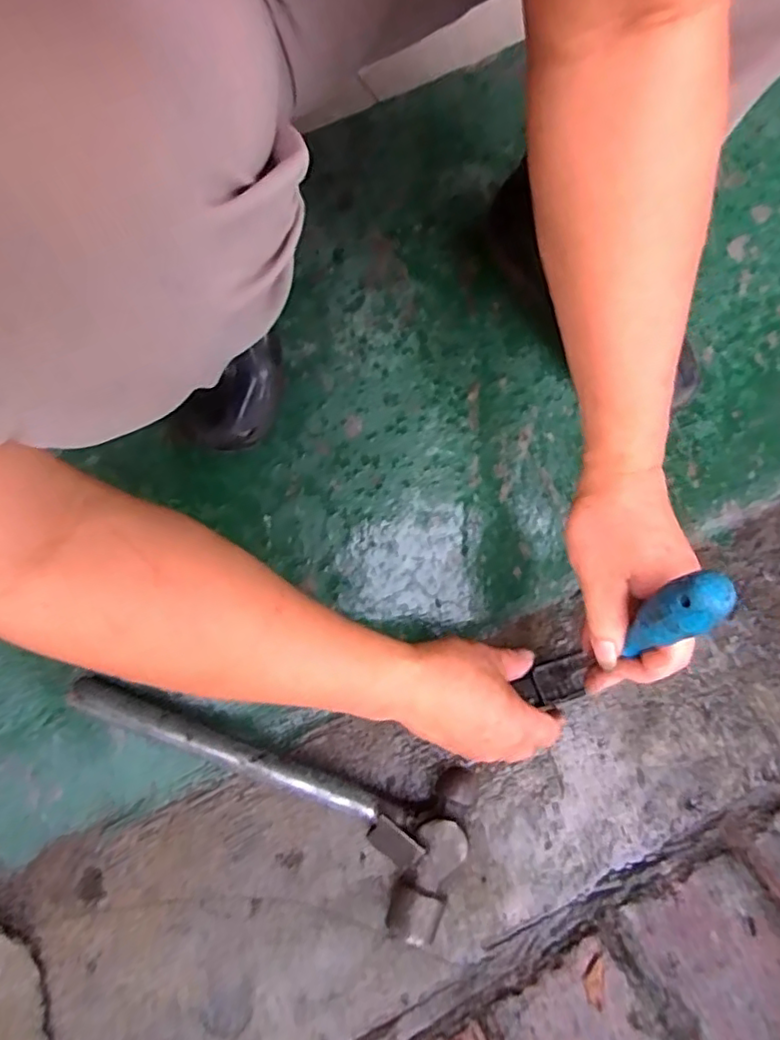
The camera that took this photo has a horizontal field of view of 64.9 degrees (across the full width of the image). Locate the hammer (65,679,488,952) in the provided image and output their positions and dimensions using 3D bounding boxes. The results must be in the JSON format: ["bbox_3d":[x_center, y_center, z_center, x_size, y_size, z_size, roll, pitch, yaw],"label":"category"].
[{"bbox_3d":[-0.102,0.221,0.477,0.317,0.052,0.116,11,72,5],"label":"hammer"}]

